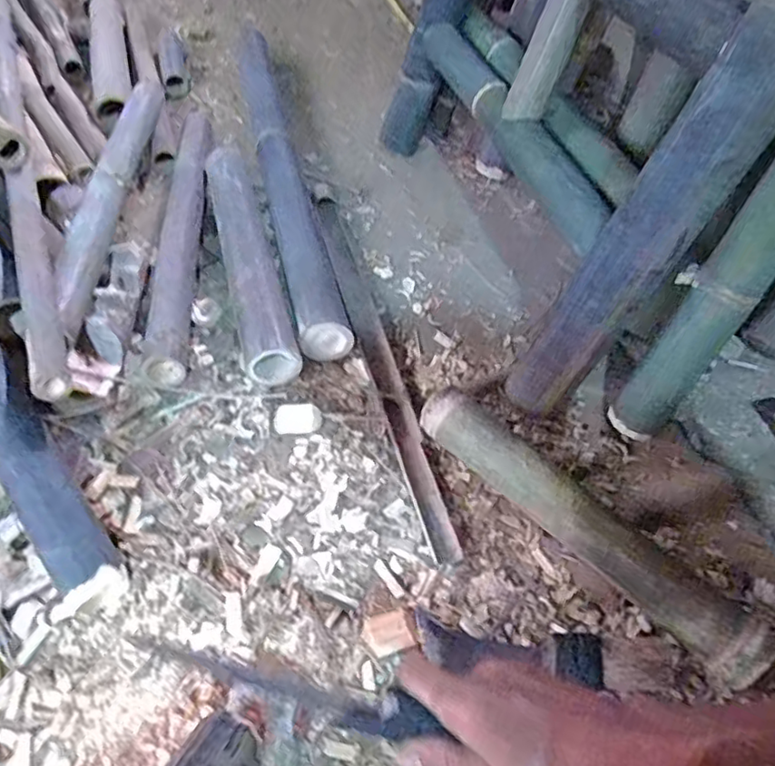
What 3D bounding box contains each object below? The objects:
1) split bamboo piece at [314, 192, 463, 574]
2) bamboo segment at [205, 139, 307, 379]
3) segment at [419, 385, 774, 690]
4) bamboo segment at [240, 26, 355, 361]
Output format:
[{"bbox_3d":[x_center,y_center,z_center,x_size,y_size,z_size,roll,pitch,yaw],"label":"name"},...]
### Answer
[{"bbox_3d":[-0.016,-0.053,0.853,0.042,0.026,0.643,-13,53,-9],"label":"split bamboo piece"},{"bbox_3d":[-0.224,-0.221,0.967,0.081,0.059,0.543,-14,53,-10],"label":"bamboo segment"},{"bbox_3d":[0.203,0.147,0.665,0.411,0.065,0.064,38,61,26],"label":"segment"},{"bbox_3d":[-0.192,-0.395,1.087,0.080,0.059,0.916,-11,53,-8],"label":"bamboo segment"}]

